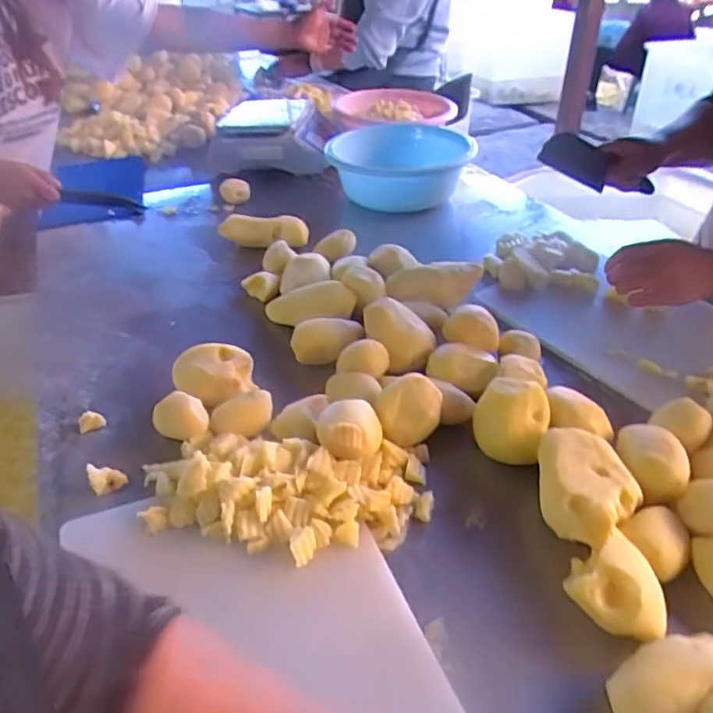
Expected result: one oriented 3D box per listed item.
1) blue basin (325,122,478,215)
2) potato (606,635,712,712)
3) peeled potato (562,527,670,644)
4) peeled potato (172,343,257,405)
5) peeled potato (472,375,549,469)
[{"bbox_3d":[0.080,-0.357,1.136,0.255,0.120,0.245,-1,36,0],"label":"blue basin"},{"bbox_3d":[0.223,0.223,0.408,0.096,0.041,0.051,-14,39,-19],"label":"potato"},{"bbox_3d":[0.204,0.180,0.461,0.074,0.052,0.063,25,42,29],"label":"peeled potato"},{"bbox_3d":[-0.161,0.028,0.676,0.089,0.054,0.072,-11,38,-14],"label":"peeled potato"},{"bbox_3d":[0.152,0.067,0.593,0.070,0.084,0.068,11,37,14],"label":"peeled potato"}]

